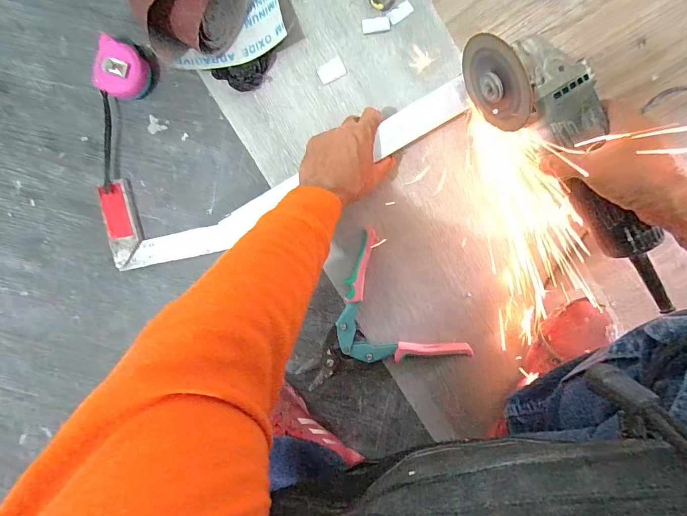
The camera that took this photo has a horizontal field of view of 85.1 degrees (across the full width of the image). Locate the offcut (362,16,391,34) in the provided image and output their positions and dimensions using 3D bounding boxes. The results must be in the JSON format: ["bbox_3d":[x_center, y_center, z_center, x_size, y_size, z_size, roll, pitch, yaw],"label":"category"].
[{"bbox_3d":[0.042,-0.298,0.478,0.035,0.004,0.017,-7,97,4],"label":"offcut"}]

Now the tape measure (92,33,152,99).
[{"bbox_3d":[-0.285,-0.242,0.484,0.057,0.038,0.069,21,98,1],"label":"tape measure"}]

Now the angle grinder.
[{"bbox_3d":[0.243,-0.091,0.385,0.080,0.073,0.332,-35,94,7],"label":"angle grinder"}]

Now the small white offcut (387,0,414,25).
[{"bbox_3d":[0.073,-0.315,0.479,0.031,0.004,0.017,-30,95,7],"label":"small white offcut"}]

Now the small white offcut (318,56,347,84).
[{"bbox_3d":[-0.016,-0.246,0.490,0.035,0.004,0.024,-26,95,6],"label":"small white offcut"}]

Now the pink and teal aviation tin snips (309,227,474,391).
[{"bbox_3d":[0.078,0.102,0.517,0.182,0.026,0.230,21,98,1],"label":"pink and teal aviation tin snips"}]

